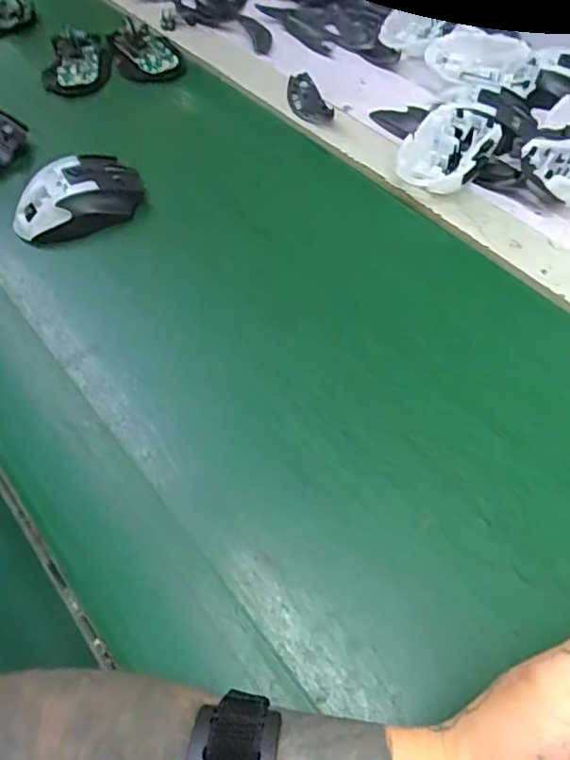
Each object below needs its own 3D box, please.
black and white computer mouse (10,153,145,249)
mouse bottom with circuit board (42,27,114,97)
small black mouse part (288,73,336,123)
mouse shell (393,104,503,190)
[{"bbox_3d":[-0.185,-0.162,0.524,0.116,0.038,0.074,-35,62,-18],"label":"black and white computer mouse"},{"bbox_3d":[-0.236,-0.361,0.664,0.076,0.021,0.117,-13,57,-5],"label":"mouse bottom with circuit board"},{"bbox_3d":[0.022,-0.298,0.617,0.036,0.008,0.083,-17,58,-8],"label":"small black mouse part"},{"bbox_3d":[0.151,-0.210,0.539,0.068,0.033,0.110,30,63,20],"label":"mouse shell"}]

